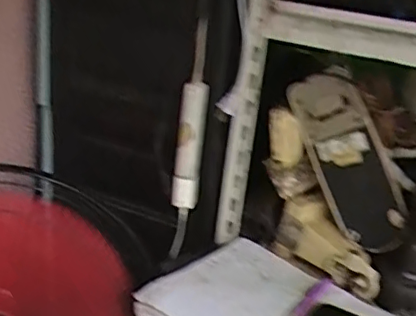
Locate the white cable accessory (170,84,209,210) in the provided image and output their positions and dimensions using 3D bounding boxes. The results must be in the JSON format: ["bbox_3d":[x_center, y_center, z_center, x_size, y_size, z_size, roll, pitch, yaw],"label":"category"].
[{"bbox_3d":[-0.026,-0.015,0.834,0.037,0.179,0.044,7,18,1],"label":"white cable accessory"}]

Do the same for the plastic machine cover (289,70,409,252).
[{"bbox_3d":[0.203,0.006,0.846,0.102,0.265,0.047,-22,0,33],"label":"plastic machine cover"}]

